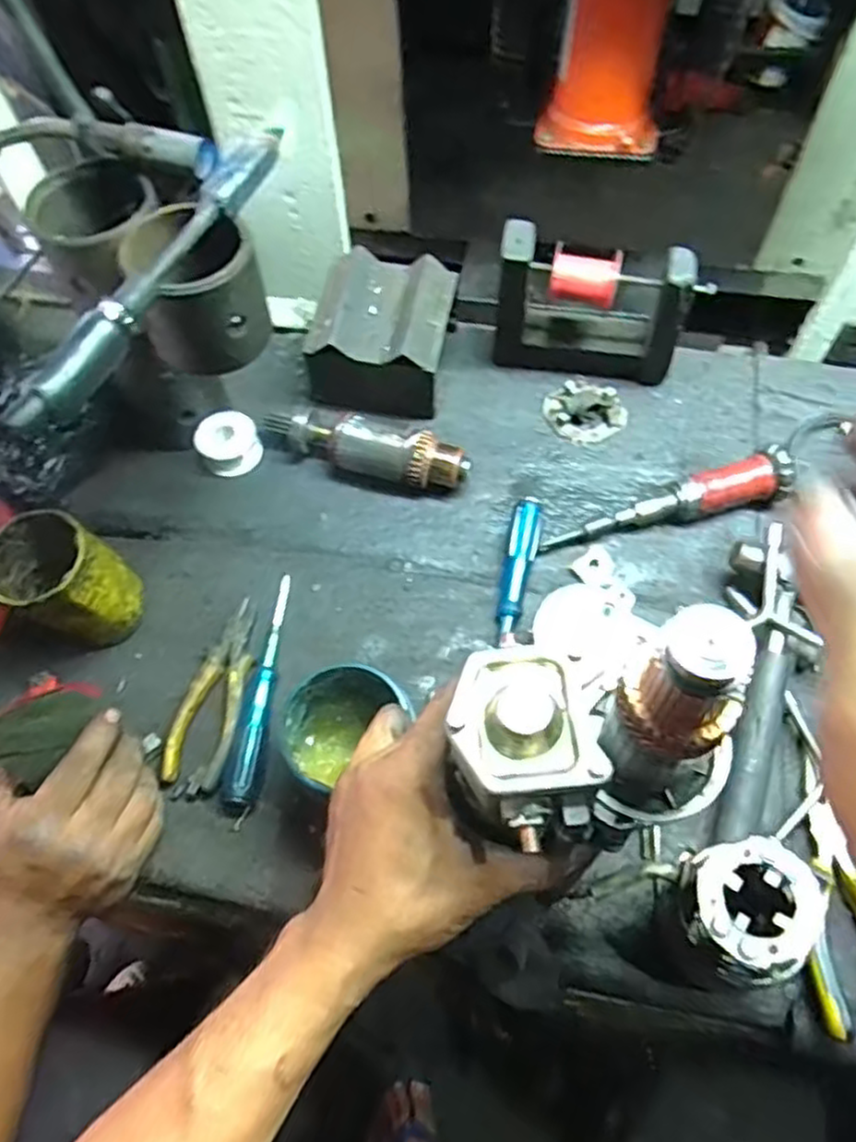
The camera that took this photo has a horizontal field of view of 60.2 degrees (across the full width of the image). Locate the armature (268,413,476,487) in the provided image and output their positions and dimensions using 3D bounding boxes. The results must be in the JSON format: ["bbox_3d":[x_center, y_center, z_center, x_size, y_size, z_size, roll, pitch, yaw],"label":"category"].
[{"bbox_3d":[-0.055,-0.107,0.655,0.182,0.050,0.042,16,64,10],"label":"armature"}]

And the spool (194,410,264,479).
[{"bbox_3d":[-0.182,-0.115,0.676,0.056,0.037,0.046,-27,64,-12],"label":"spool"}]

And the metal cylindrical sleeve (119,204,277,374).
[{"bbox_3d":[-0.158,-0.198,0.519,0.084,0.079,0.087,-1,62,2],"label":"metal cylindrical sleeve"}]

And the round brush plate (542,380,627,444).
[{"bbox_3d":[0.148,-0.154,0.692,0.067,0.020,0.066,-1,62,2],"label":"round brush plate"}]

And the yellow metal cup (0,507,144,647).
[{"bbox_3d":[-0.280,0.010,0.579,0.076,0.114,0.078,-1,62,2],"label":"yellow metal cup"}]

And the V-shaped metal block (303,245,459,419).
[{"bbox_3d":[-0.040,-0.211,0.685,0.116,0.091,0.135,13,63,9],"label":"V-shaped metal block"}]

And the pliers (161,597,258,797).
[{"bbox_3d":[-0.165,0.096,0.584,0.050,0.009,0.149,11,63,8],"label":"pliers"}]

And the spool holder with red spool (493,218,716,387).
[{"bbox_3d":[0.145,-0.221,0.659,0.171,0.147,0.048,18,64,11],"label":"spool holder with red spool"}]

